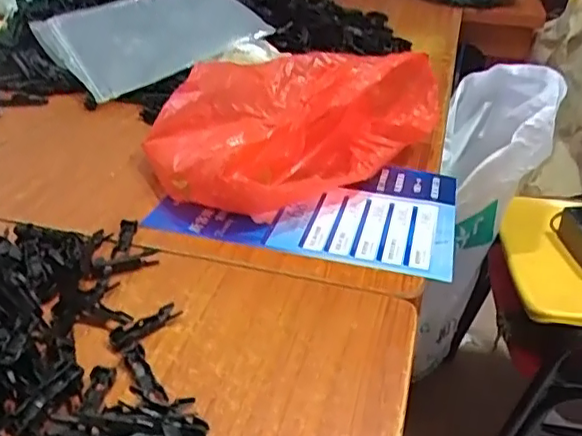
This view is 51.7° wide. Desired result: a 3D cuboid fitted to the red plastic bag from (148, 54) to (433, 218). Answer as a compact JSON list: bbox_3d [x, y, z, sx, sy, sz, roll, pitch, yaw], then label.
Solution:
[{"bbox_3d":[0.014,-0.116,0.662,0.328,0.107,0.196,-23,39,-35],"label":"red plastic bag"}]

